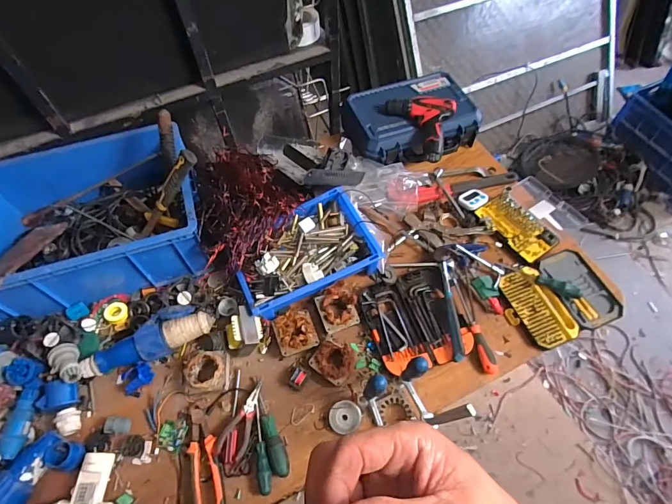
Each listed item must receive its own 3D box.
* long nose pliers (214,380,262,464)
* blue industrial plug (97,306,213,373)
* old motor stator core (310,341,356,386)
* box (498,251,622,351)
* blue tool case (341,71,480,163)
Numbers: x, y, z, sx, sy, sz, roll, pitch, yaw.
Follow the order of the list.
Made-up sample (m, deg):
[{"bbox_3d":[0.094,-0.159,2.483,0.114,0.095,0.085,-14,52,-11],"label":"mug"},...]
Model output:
[{"bbox_3d":[-0.185,0.323,0.751,0.055,0.013,0.142,10,58,7],"label":"long nose pliers"},{"bbox_3d":[-0.376,0.177,0.798,0.236,0.059,0.078,-24,60,-13],"label":"blue industrial plug"},{"bbox_3d":[-0.005,0.226,0.799,0.083,0.041,0.077,25,61,16],"label":"old motor stator core"},{"bbox_3d":[0.516,0.095,0.876,0.236,0.028,0.178,-18,59,-10],"label":"box"},{"bbox_3d":[0.213,-0.373,1.109,0.349,0.110,0.275,-16,58,-9],"label":"blue tool case"}]

